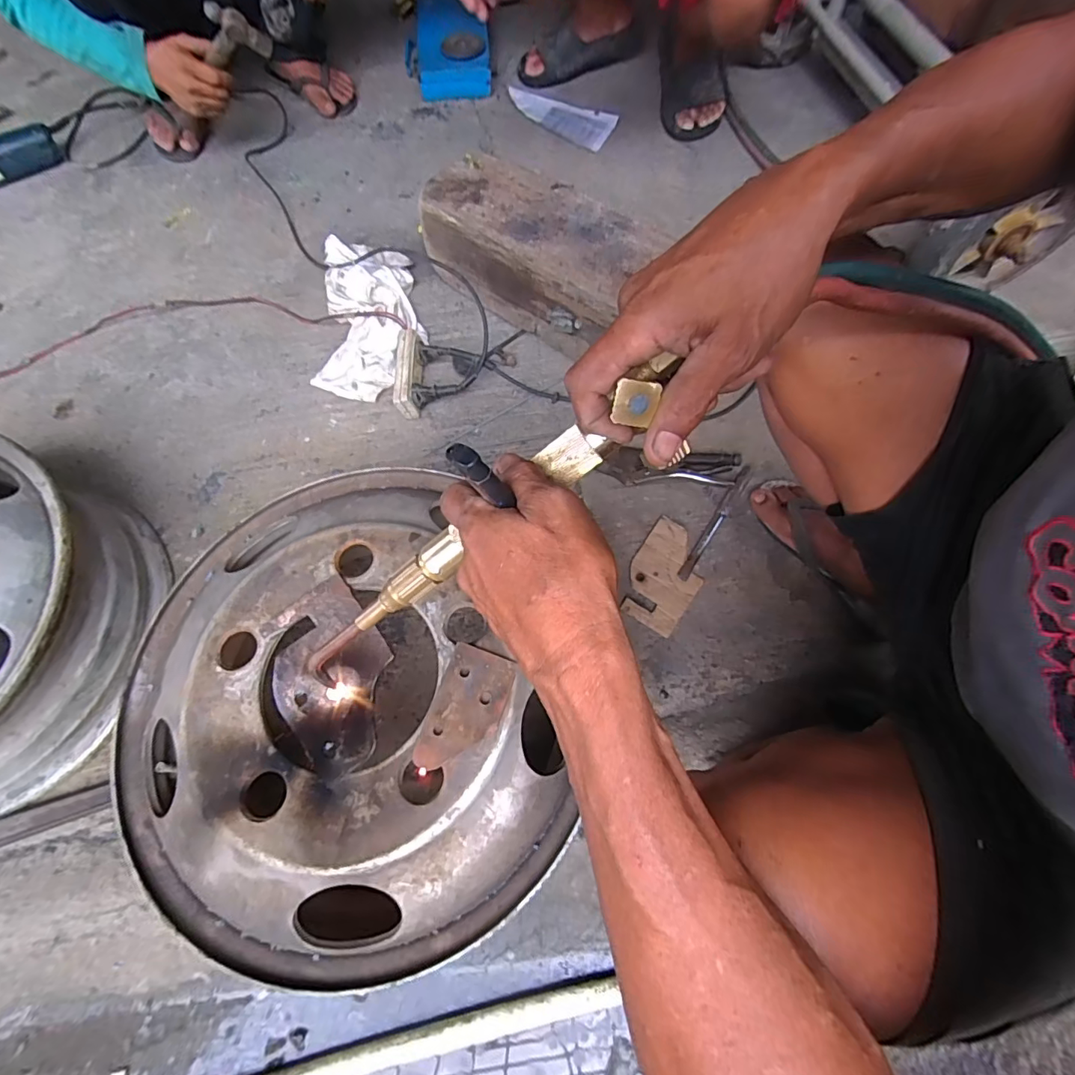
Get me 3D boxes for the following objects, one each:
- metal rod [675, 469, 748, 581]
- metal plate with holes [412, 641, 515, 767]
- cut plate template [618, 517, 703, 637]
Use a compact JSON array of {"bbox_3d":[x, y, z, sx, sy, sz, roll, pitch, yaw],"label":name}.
[{"bbox_3d":[0.249,-0.025,0.681,0.015,0.011,0.200,32,72,13],"label":"metal rod"},{"bbox_3d":[-0.056,0.136,0.388,0.054,0.005,0.094,16,70,7],"label":"metal plate with holes"},{"bbox_3d":[0.169,0.050,0.653,0.090,0.007,0.141,34,71,9],"label":"cut plate template"}]

